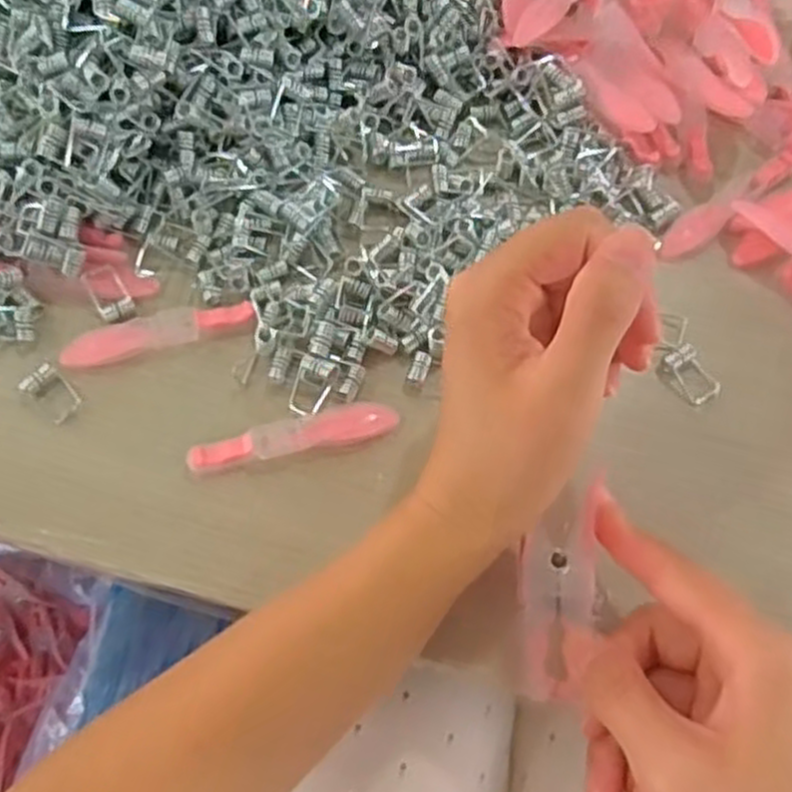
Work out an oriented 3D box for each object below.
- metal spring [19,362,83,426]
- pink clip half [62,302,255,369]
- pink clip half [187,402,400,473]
[{"bbox_3d":[-0.136,-0.001,0.318,0.026,0.004,0.014,40,78,13],"label":"metal spring"},{"bbox_3d":[-0.096,-0.027,0.326,0.077,0.004,0.015,-16,72,-3],"label":"pink clip half"},{"bbox_3d":[-0.039,0.015,0.308,0.079,0.009,0.015,-15,72,-3],"label":"pink clip half"}]

